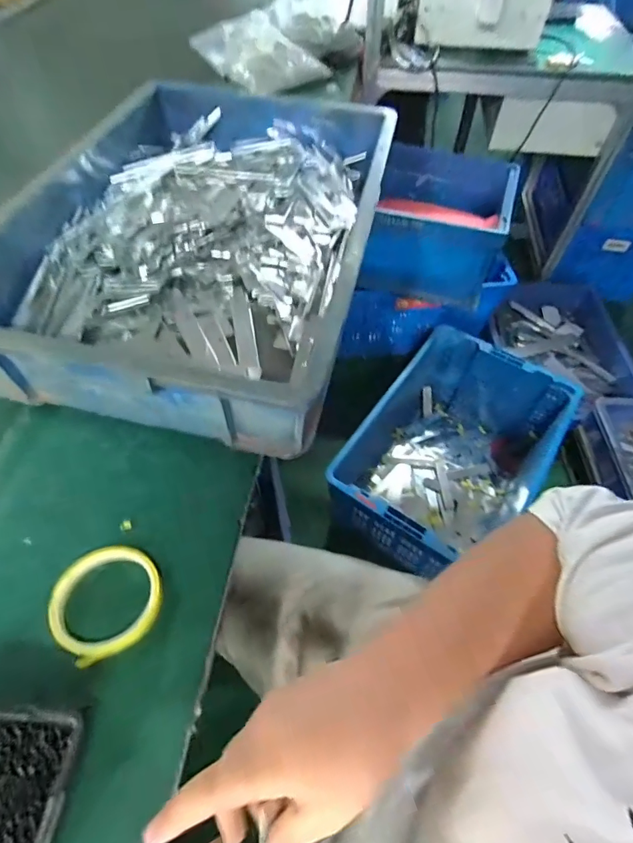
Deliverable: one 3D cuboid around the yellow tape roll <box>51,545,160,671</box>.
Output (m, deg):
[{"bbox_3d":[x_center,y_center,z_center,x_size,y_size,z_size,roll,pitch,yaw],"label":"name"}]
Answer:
[{"bbox_3d":[-0.186,0.158,0.384,0.088,0.025,0.089,0,57,0],"label":"yellow tape roll"}]

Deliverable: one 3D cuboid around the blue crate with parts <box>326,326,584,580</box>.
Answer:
[{"bbox_3d":[0.320,0.100,1.126,0.439,0.321,0.577,34,63,20],"label":"blue crate with parts"}]

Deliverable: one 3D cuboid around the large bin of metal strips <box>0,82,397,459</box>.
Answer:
[{"bbox_3d":[-0.144,-0.275,0.605,0.414,0.126,0.600,10,57,6],"label":"large bin of metal strips"}]

